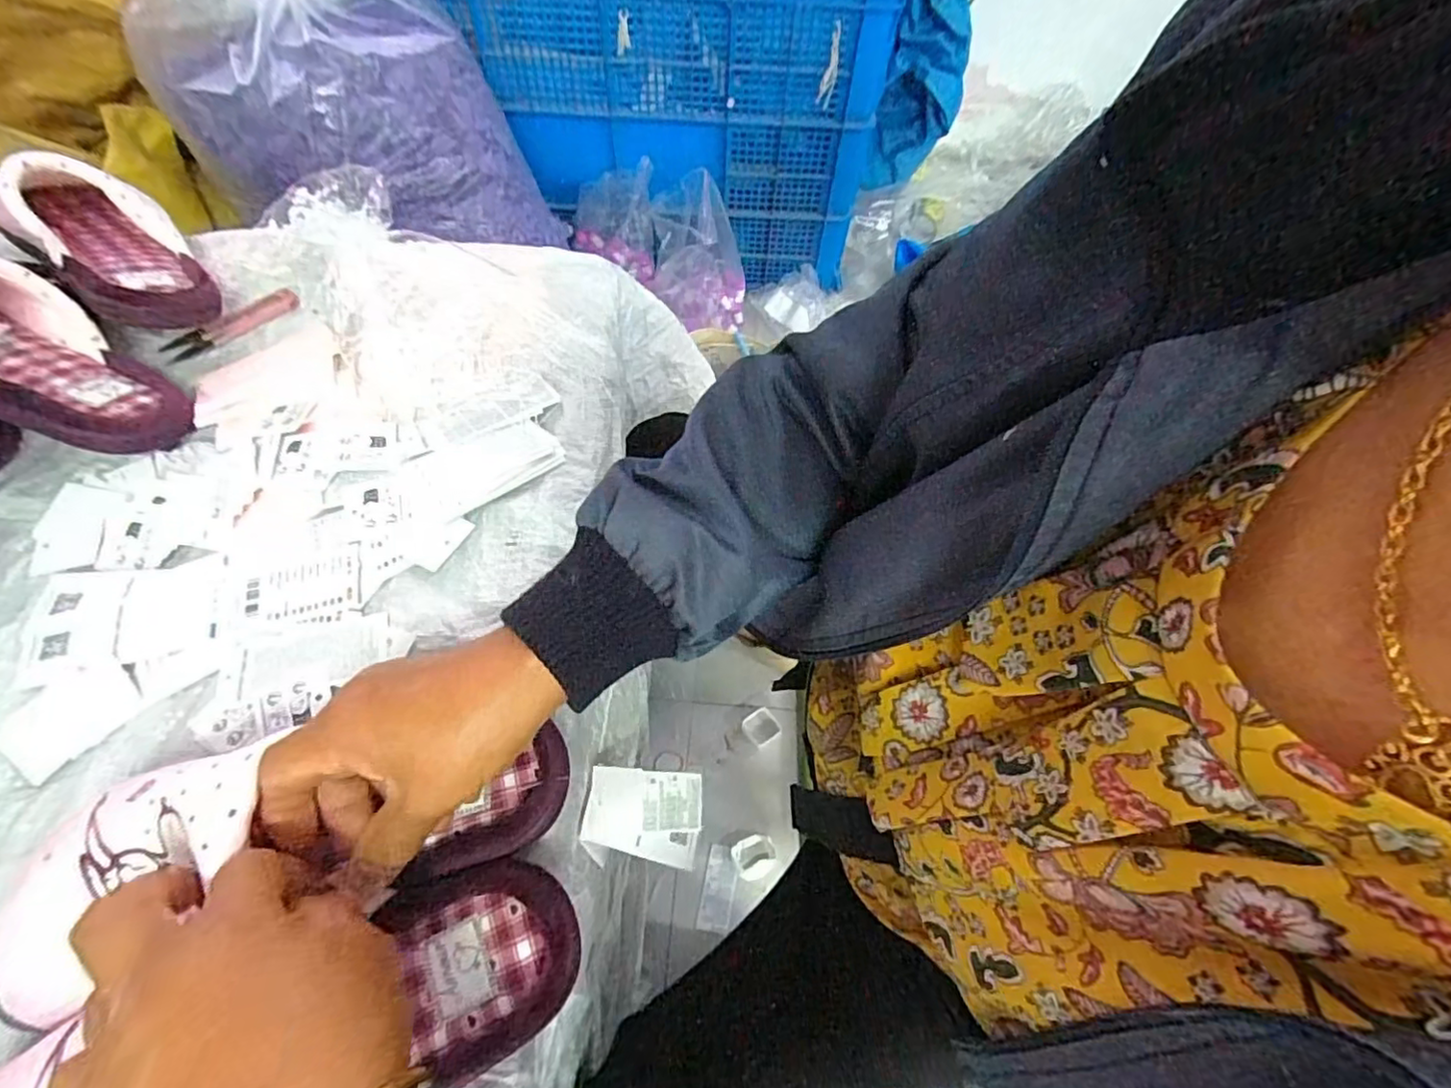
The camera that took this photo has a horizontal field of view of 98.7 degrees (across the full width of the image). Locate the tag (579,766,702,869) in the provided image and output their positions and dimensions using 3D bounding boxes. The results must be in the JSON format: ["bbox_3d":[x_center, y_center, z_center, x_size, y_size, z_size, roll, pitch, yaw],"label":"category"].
[{"bbox_3d":[-0.052,0.179,0.413,0.093,0.005,0.057,27,57,-39],"label":"tag"}]

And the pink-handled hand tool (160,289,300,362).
[{"bbox_3d":[-0.388,-0.174,0.491,0.098,0.012,0.021,-38,68,-23],"label":"pink-handled hand tool"}]

